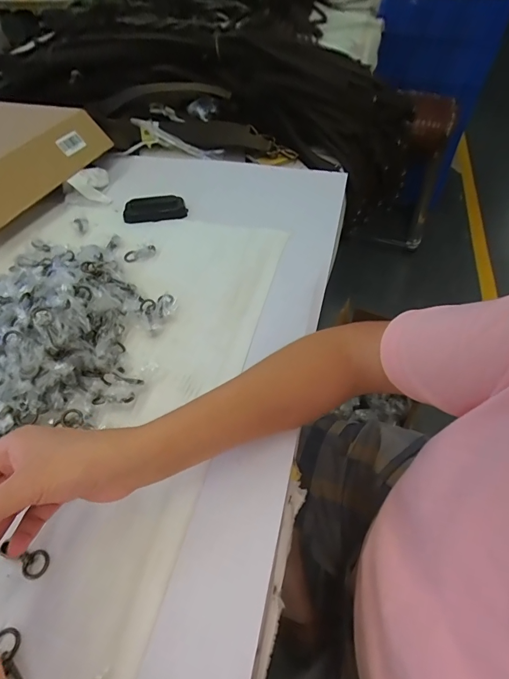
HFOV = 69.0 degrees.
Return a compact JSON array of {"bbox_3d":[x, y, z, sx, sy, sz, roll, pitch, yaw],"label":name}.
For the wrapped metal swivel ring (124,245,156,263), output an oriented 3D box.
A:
[{"bbox_3d":[-0.184,-0.136,0.587,0.052,0.014,0.024,-12,51,8],"label":"wrapped metal swivel ring"}]

